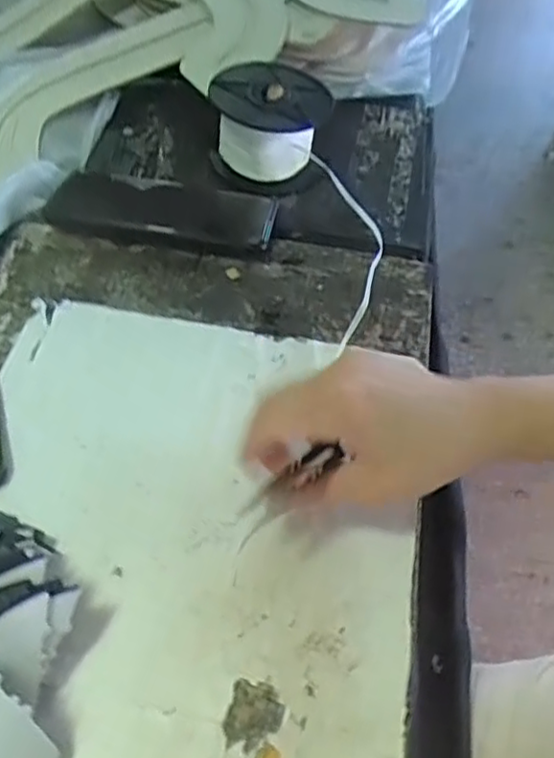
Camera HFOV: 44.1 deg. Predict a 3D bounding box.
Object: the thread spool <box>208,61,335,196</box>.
[{"bbox_3d":[-0.005,-0.208,0.553,0.089,0.053,0.095,3,54,-4],"label":"thread spool"}]

